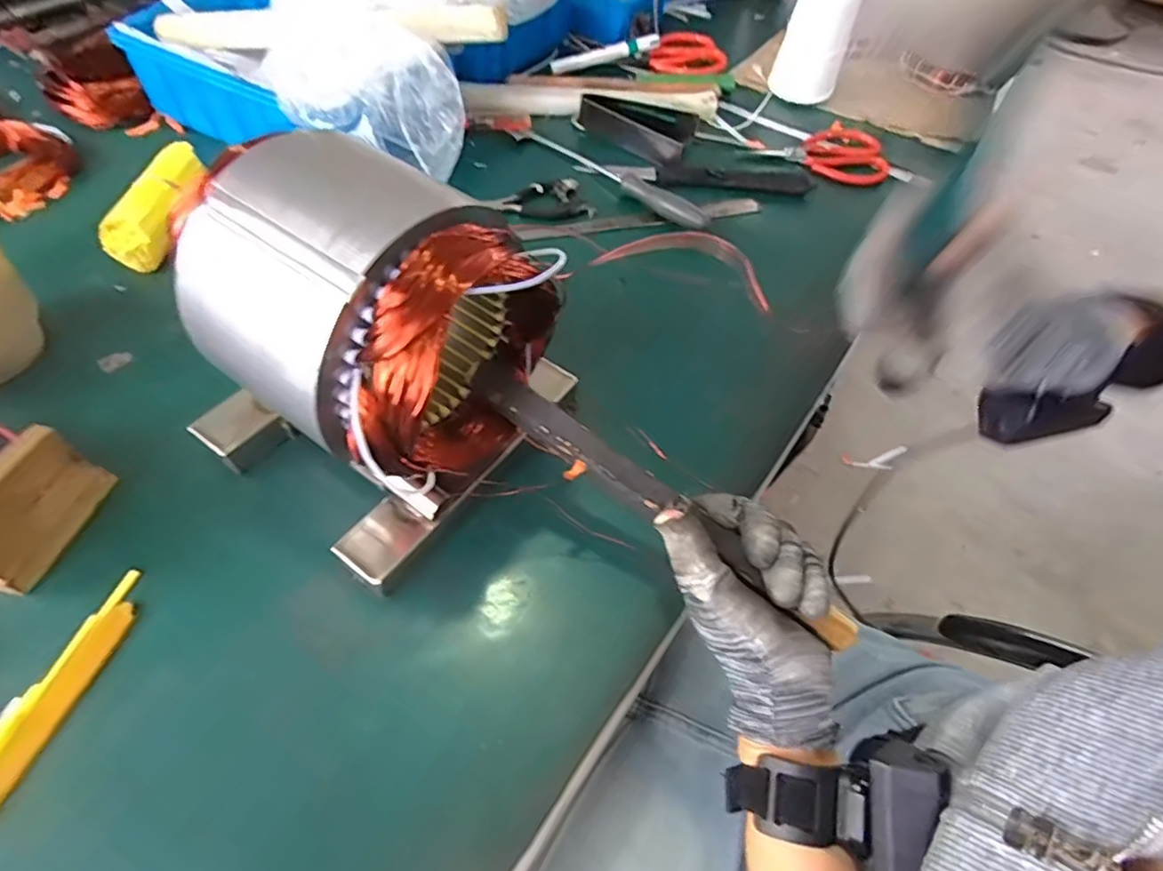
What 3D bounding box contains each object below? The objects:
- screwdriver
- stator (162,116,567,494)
[{"bbox_3d":[0.036,-0.273,0.626,0.236,0.020,0.028,40,61,23],"label":"screwdriver"},{"bbox_3d":[-0.117,-0.066,0.342,0.166,0.136,0.131,26,56,15],"label":"stator"}]

